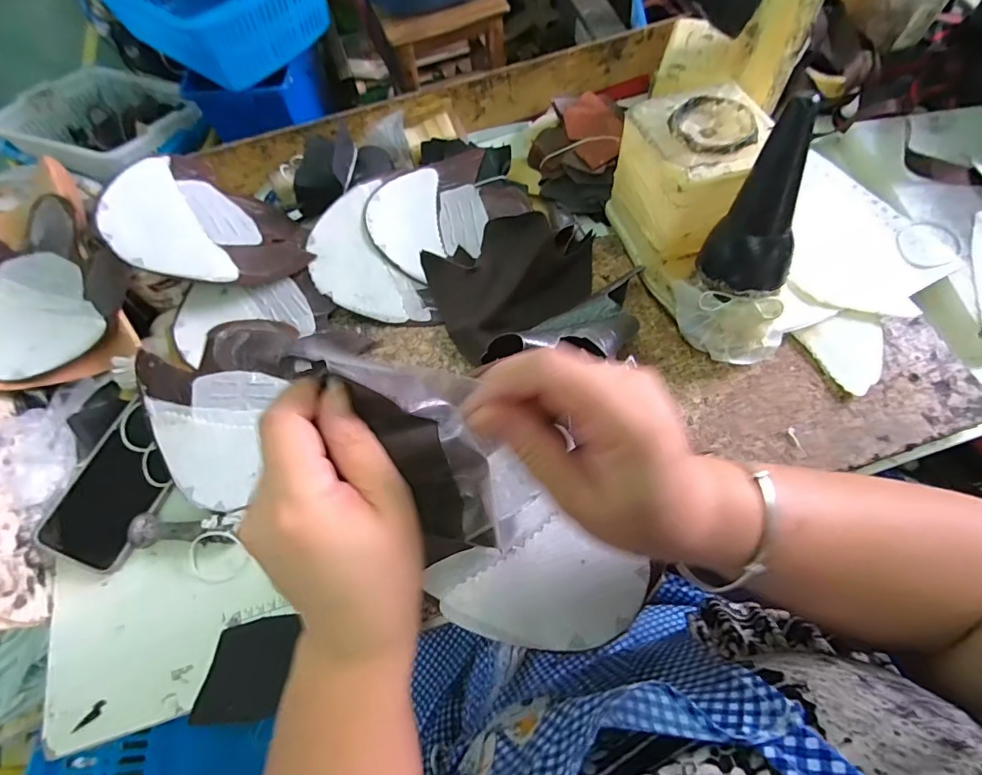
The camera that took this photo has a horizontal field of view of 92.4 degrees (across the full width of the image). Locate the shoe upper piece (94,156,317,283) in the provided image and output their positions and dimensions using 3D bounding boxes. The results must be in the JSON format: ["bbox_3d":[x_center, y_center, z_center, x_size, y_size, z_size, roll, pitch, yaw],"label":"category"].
[{"bbox_3d":[-0.274,-0.170,0.479,0.179,0.057,0.162,14,65,-19],"label":"shoe upper piece"}]

